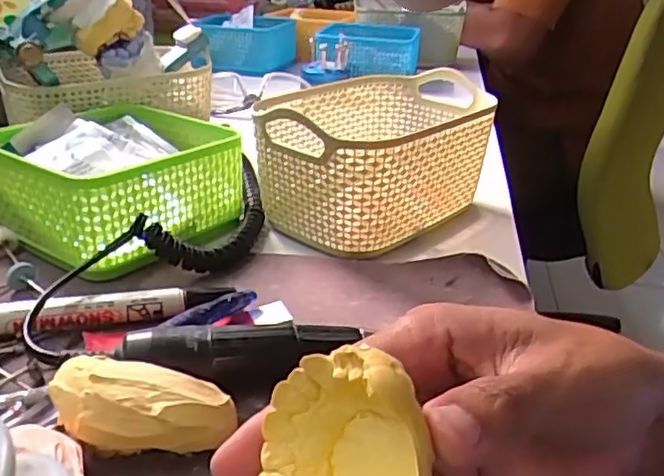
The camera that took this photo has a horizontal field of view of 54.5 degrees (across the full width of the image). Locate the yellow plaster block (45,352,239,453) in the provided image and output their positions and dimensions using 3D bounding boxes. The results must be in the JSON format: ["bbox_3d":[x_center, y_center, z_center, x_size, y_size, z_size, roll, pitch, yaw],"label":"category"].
[{"bbox_3d":[-0.073,0.067,0.246,0.066,0.029,0.029,4,26,5],"label":"yellow plaster block"}]

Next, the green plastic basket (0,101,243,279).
[{"bbox_3d":[-0.142,-0.041,0.431,0.143,0.053,0.133,17,30,29],"label":"green plastic basket"}]

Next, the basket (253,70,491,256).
[{"bbox_3d":[0.031,-0.058,0.462,0.126,0.081,0.179,22,32,37],"label":"basket"}]

